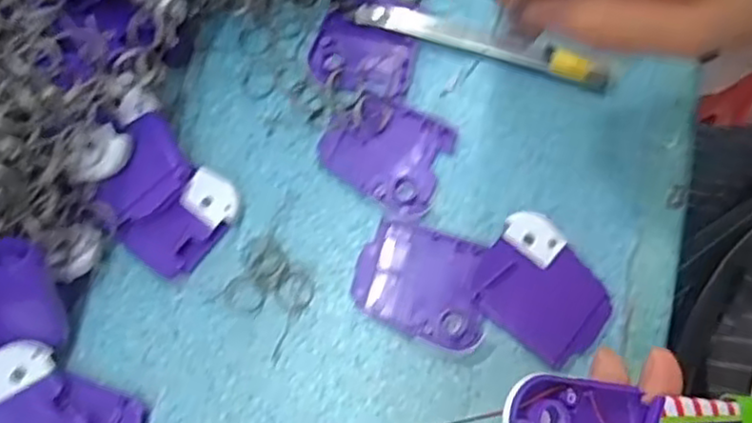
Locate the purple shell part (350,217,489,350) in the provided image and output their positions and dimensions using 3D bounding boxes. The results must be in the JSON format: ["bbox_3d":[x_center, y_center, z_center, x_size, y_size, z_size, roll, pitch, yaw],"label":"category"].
[{"bbox_3d":[0.022,0.032,0.317,0.061,0.007,0.050,19,76,5],"label":"purple shell part"}]

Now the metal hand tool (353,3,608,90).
[{"bbox_3d":[0.052,-0.084,0.344,0.126,0.010,0.014,17,76,5],"label":"metal hand tool"}]

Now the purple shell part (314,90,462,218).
[{"bbox_3d":[0.005,-0.030,0.334,0.057,0.007,0.049,26,77,7],"label":"purple shell part"}]

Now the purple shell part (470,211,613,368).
[{"bbox_3d":[0.077,0.036,0.316,0.061,0.009,0.051,37,78,9],"label":"purple shell part"}]

